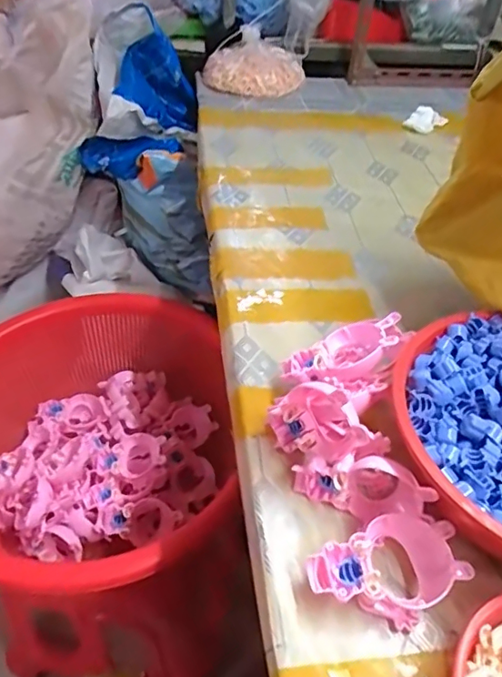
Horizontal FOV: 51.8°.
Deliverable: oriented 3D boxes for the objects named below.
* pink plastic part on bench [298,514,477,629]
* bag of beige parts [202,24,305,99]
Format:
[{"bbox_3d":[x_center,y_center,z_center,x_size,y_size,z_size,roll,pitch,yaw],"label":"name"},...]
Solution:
[{"bbox_3d":[0.091,0.159,0.349,0.100,0.033,0.060,-17,49,-22],"label":"pink plastic part on bench"},{"bbox_3d":[0.006,-0.546,1.030,0.200,0.088,0.120,8,44,1],"label":"bag of beige parts"}]

